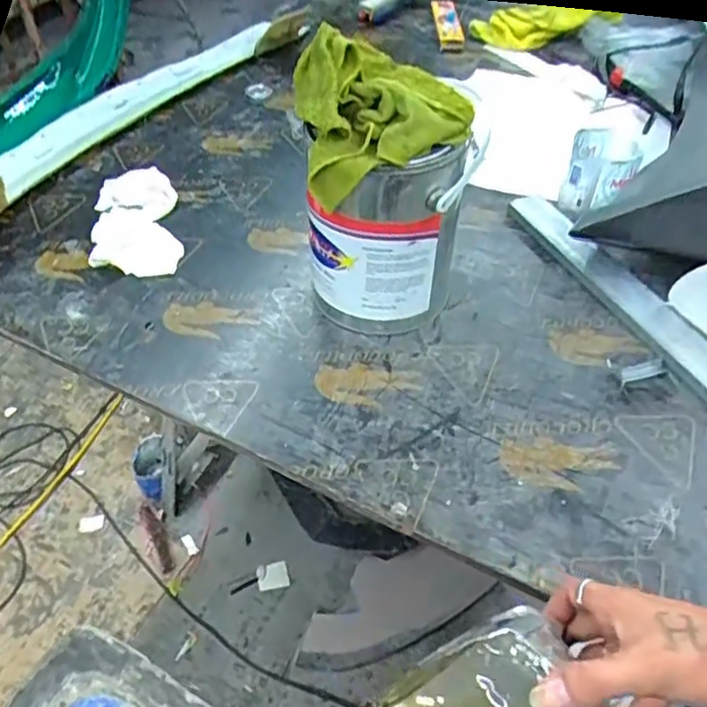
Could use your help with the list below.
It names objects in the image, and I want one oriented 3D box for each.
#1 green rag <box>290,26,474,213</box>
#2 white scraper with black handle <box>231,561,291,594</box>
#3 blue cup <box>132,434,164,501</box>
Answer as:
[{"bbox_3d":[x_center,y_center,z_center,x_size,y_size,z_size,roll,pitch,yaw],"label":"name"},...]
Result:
[{"bbox_3d":[0.024,-0.241,0.614,0.153,0.100,0.159,-9,49,-5],"label":"green rag"},{"bbox_3d":[-0.209,0.503,1.419,0.129,0.024,0.067,-6,48,-6],"label":"white scraper with black handle"},{"bbox_3d":[-0.498,0.277,1.531,0.092,0.080,0.139,-5,48,-5],"label":"blue cup"}]

